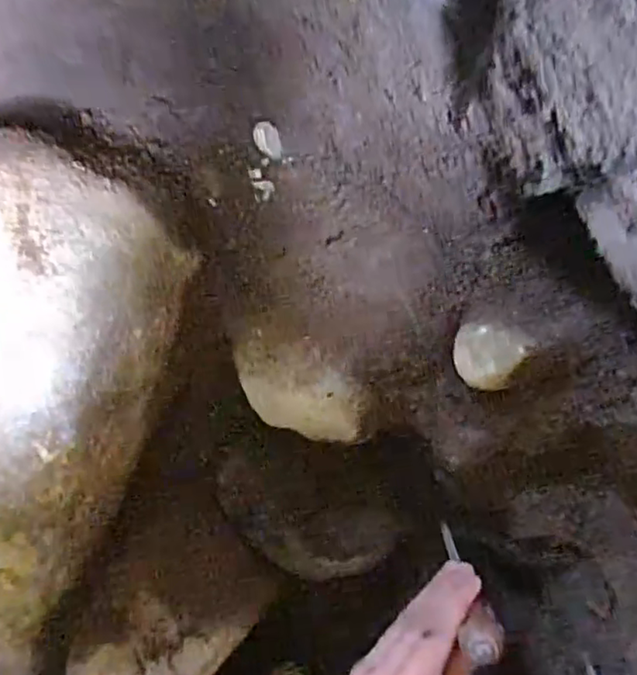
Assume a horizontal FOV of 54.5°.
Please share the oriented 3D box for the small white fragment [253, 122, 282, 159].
[{"bbox_3d":[-0.039,-0.153,0.483,0.018,0.008,0.030,-29,102,-8],"label":"small white fragment"}]

